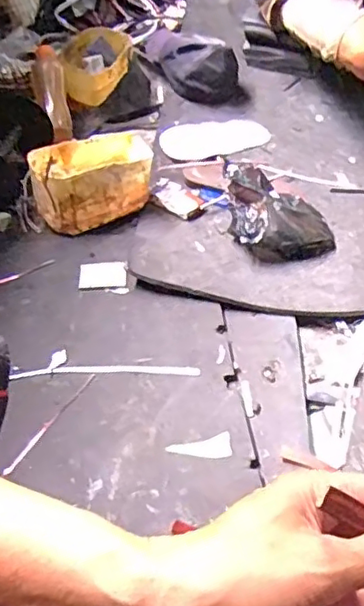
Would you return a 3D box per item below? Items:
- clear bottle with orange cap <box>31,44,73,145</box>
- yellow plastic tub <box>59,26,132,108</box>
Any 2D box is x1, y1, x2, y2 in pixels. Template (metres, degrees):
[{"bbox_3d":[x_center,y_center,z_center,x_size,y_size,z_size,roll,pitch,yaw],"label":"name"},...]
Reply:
[{"bbox_3d":[-0.264,-0.426,1.232,0.068,0.064,0.230,-14,70,-10],"label":"clear bottle with orange cap"},{"bbox_3d":[-0.182,-0.514,1.326,0.157,0.102,0.181,-9,50,-5],"label":"yellow plastic tub"}]

